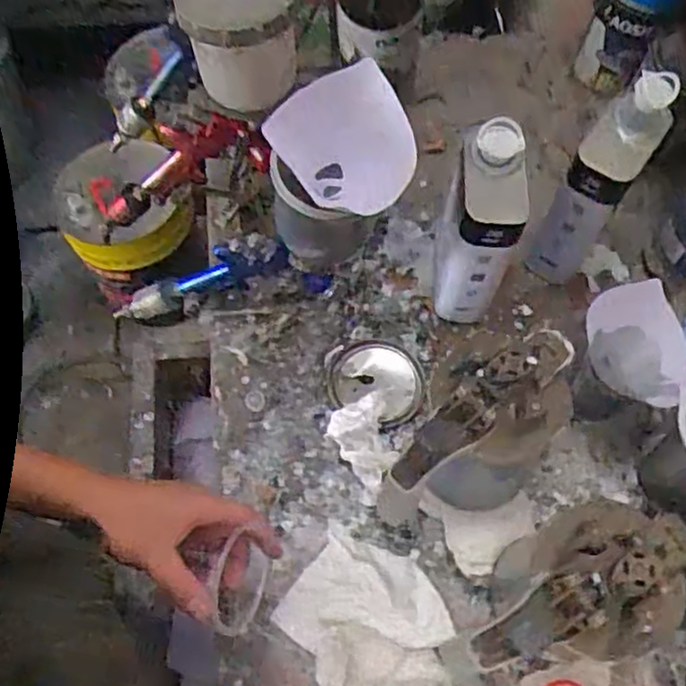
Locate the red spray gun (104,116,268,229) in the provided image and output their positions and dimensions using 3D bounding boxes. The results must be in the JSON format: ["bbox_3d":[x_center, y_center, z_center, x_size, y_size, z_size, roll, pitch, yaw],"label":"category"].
[{"bbox_3d":[-0.185,-0.203,0.817,0.256,0.106,0.052,-18,55,38],"label":"red spray gun"}]

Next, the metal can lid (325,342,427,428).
[{"bbox_3d":[0.034,0.040,0.744,0.097,0.015,0.097,0,63,0],"label":"metal can lid"}]

